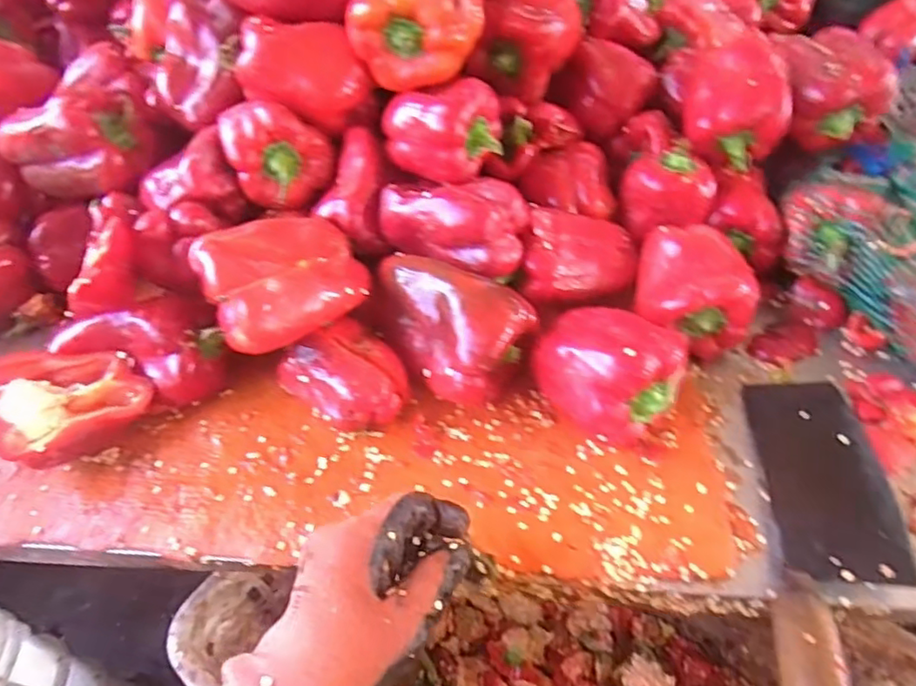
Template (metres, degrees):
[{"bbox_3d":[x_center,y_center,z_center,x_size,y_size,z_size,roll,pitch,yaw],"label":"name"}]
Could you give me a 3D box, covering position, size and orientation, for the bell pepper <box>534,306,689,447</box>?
[{"bbox_3d":[0.095,0.016,0.399,0.079,0.072,0.100,-25,53,-17],"label":"bell pepper"}]

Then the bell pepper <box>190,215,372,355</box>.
[{"bbox_3d":[-0.116,-0.045,0.400,0.101,0.067,0.090,-24,53,-16],"label":"bell pepper"}]

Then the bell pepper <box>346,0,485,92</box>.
[{"bbox_3d":[-0.029,-0.241,0.436,0.094,0.073,0.064,-1,50,3],"label":"bell pepper"}]

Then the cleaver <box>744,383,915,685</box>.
[{"bbox_3d":[0.219,0.114,0.340,0.072,0.022,0.229,9,51,11],"label":"cleaver"}]

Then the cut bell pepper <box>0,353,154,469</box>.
[{"bbox_3d":[-0.265,0.039,0.402,0.089,0.055,0.076,-38,57,-25],"label":"cut bell pepper"}]

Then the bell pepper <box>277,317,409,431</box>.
[{"bbox_3d":[-0.076,0.024,0.407,0.079,0.055,0.064,35,60,28],"label":"bell pepper"}]

